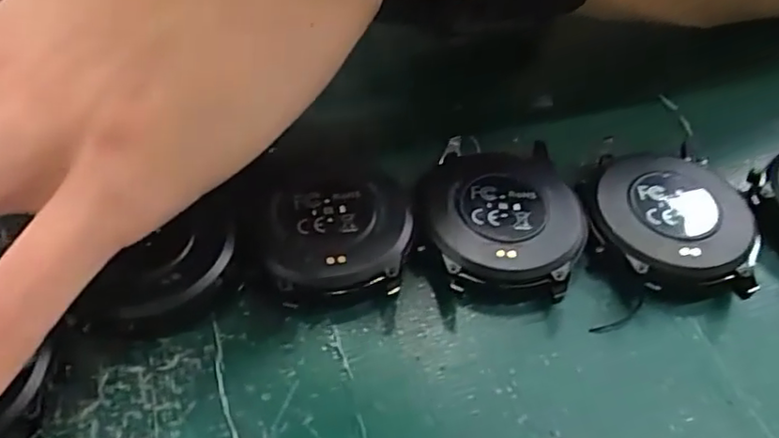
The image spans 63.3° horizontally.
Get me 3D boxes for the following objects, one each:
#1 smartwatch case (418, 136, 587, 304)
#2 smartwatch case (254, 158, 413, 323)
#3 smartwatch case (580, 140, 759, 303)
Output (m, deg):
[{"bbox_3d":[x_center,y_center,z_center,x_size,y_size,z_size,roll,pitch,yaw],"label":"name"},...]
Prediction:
[{"bbox_3d":[0.030,-0.002,0.172,0.042,0.010,0.048,6,51,2],"label":"smartwatch case"},{"bbox_3d":[-0.014,0.004,0.166,0.038,0.012,0.042,-5,51,-7],"label":"smartwatch case"},{"bbox_3d":[0.075,0.001,0.172,0.041,0.011,0.049,-4,51,-7],"label":"smartwatch case"}]

